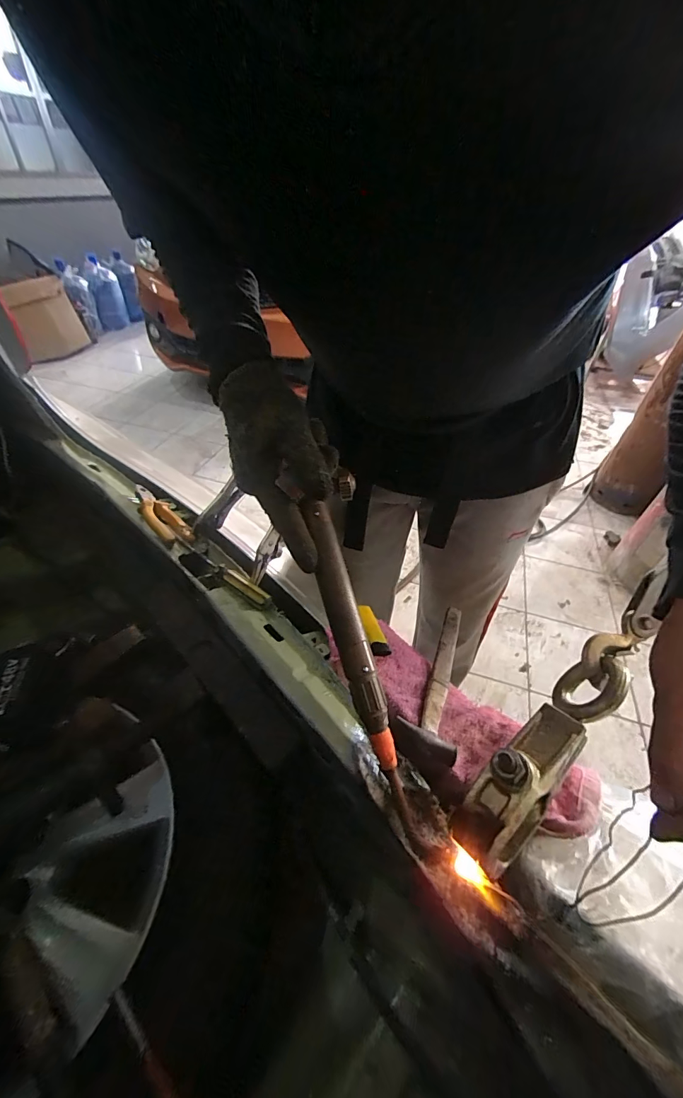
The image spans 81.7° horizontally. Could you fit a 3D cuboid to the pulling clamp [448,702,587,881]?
[{"bbox_3d":[0.143,0.176,0.311,0.048,0.049,0.136,36,52,28],"label":"pulling clamp"}]

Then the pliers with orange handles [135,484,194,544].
[{"bbox_3d":[-0.264,-0.051,0.572,0.044,0.024,0.146,-29,53,-29],"label":"pliers with orange handles"}]

